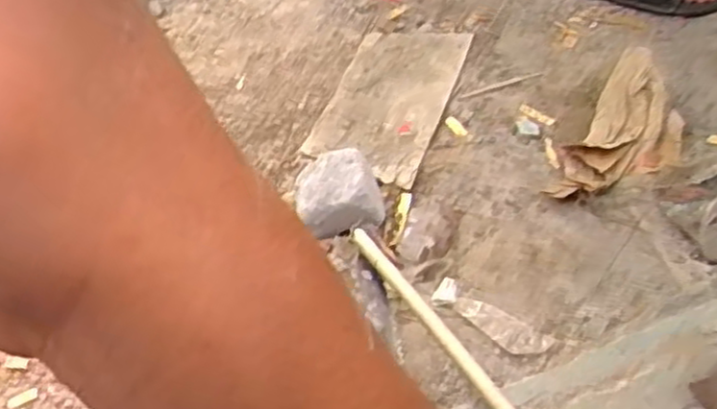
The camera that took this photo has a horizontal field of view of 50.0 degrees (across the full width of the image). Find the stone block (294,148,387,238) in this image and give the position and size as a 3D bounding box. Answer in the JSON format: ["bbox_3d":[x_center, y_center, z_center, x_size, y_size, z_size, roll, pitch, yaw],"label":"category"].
[{"bbox_3d":[-0.025,-0.011,0.979,0.110,0.076,0.111,-7,44,1],"label":"stone block"}]

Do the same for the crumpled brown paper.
[{"bbox_3d":[0.369,-0.102,1.041,0.132,0.038,0.310,23,52,27],"label":"crumpled brown paper"}]

